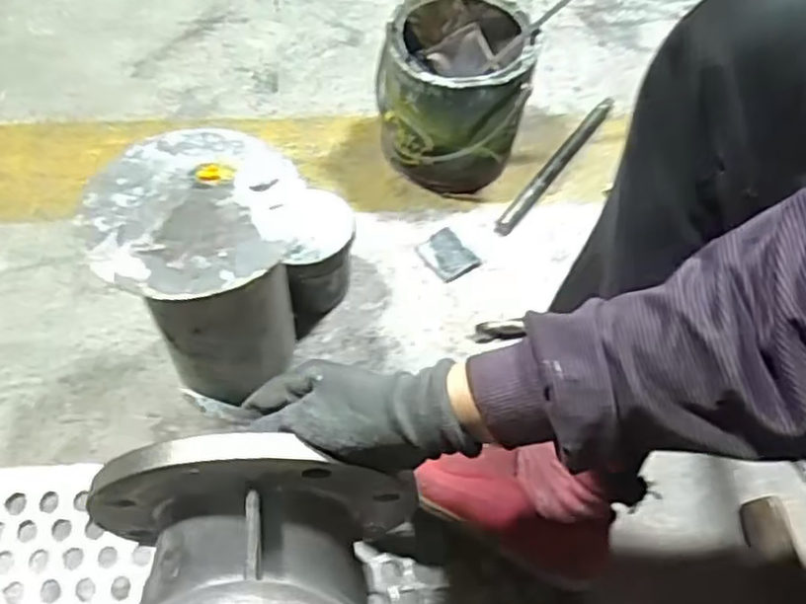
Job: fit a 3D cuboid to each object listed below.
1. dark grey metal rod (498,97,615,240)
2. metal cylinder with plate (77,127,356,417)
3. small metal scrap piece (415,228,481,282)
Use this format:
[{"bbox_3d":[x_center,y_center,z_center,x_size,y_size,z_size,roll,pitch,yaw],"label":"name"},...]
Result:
[{"bbox_3d":[0.187,-0.168,0.831,0.021,0.015,0.265,35,62,17],"label":"dark grey metal rod"},{"bbox_3d":[-0.148,-0.022,0.587,0.148,0.214,0.171,20,59,9],"label":"metal cylinder with plate"},{"bbox_3d":[0.048,-0.052,0.750,0.049,0.009,0.059,-30,65,-20],"label":"small metal scrap piece"}]

